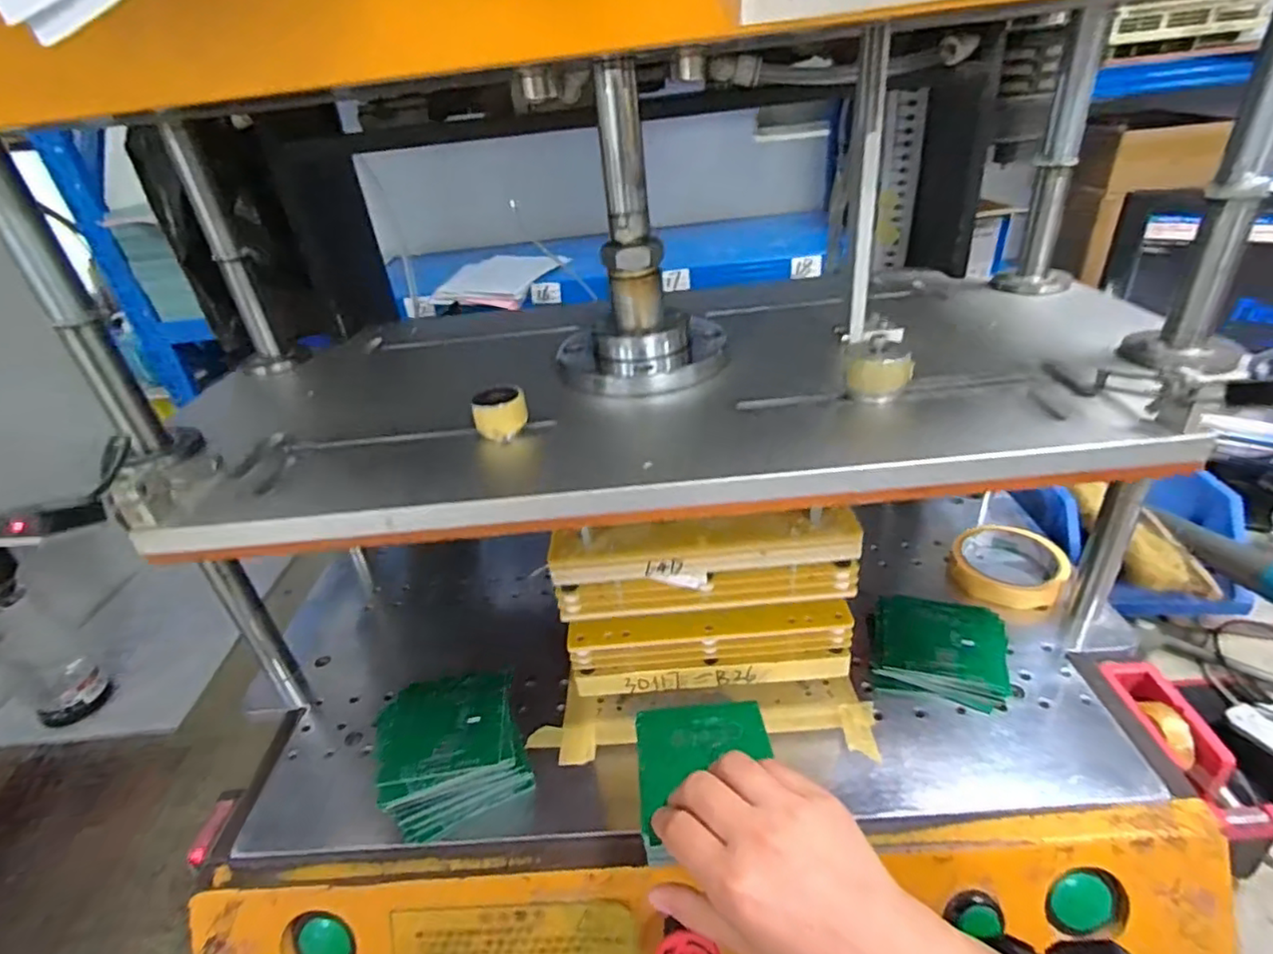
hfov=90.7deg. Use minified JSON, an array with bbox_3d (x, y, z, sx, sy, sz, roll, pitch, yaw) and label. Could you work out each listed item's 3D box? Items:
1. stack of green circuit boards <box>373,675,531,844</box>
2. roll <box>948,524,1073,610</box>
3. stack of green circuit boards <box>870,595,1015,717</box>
[{"bbox_3d":[-0.130,0.193,0.451,0.093,0.050,0.089,-16,34,-13],"label":"stack of green circuit boards"},{"bbox_3d":[0.333,0.078,0.564,0.088,0.023,0.089,-5,33,3],"label":"roll"},{"bbox_3d":[0.240,0.131,0.496,0.099,0.023,0.091,4,34,17],"label":"stack of green circuit boards"}]

